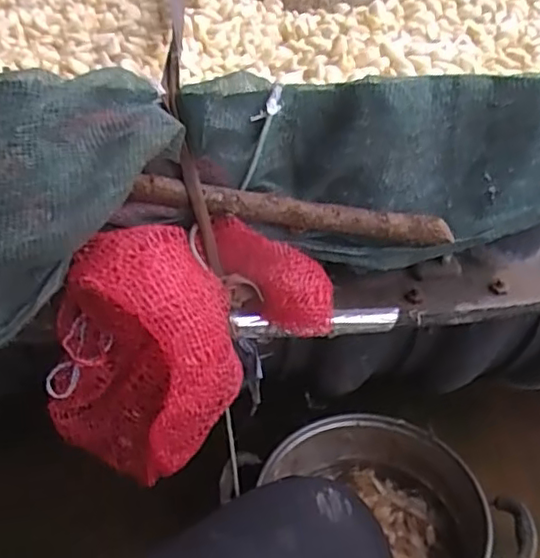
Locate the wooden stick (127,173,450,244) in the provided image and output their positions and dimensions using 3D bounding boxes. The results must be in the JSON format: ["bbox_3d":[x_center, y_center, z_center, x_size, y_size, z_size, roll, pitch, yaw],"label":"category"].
[{"bbox_3d":[0.021,-0.055,0.516,0.264,0.026,0.019,7,37,-8],"label":"wooden stick"}]

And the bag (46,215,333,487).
[{"bbox_3d":[-0.069,0.038,0.508,0.223,0.170,0.128,-28,44,-27],"label":"bag"}]

